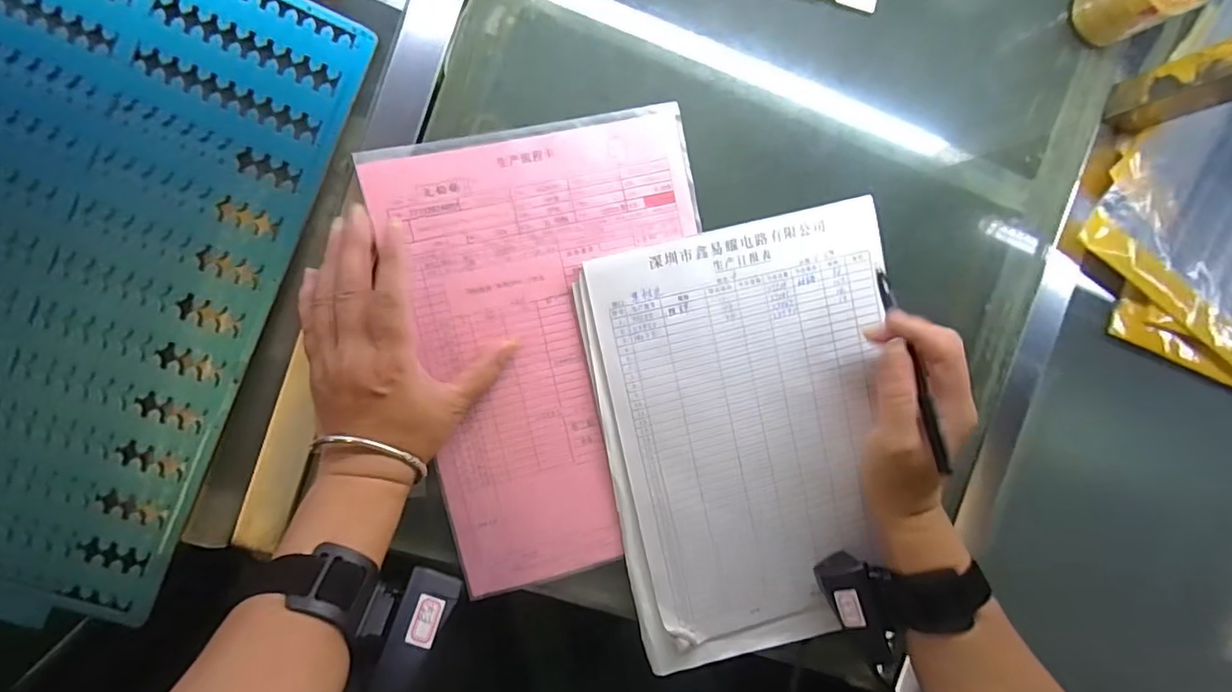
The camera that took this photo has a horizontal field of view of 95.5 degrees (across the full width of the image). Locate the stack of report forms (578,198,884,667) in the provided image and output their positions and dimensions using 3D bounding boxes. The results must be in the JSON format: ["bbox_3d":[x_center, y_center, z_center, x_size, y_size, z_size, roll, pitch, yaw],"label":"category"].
[{"bbox_3d":[0.101,0.068,0.402,0.212,0.008,0.302,-11,96,-8],"label":"stack of report forms"}]

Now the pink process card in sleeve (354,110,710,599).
[{"bbox_3d":[-0.030,0.004,0.386,0.206,0.008,0.302,-13,96,-7],"label":"pink process card in sleeve"}]

